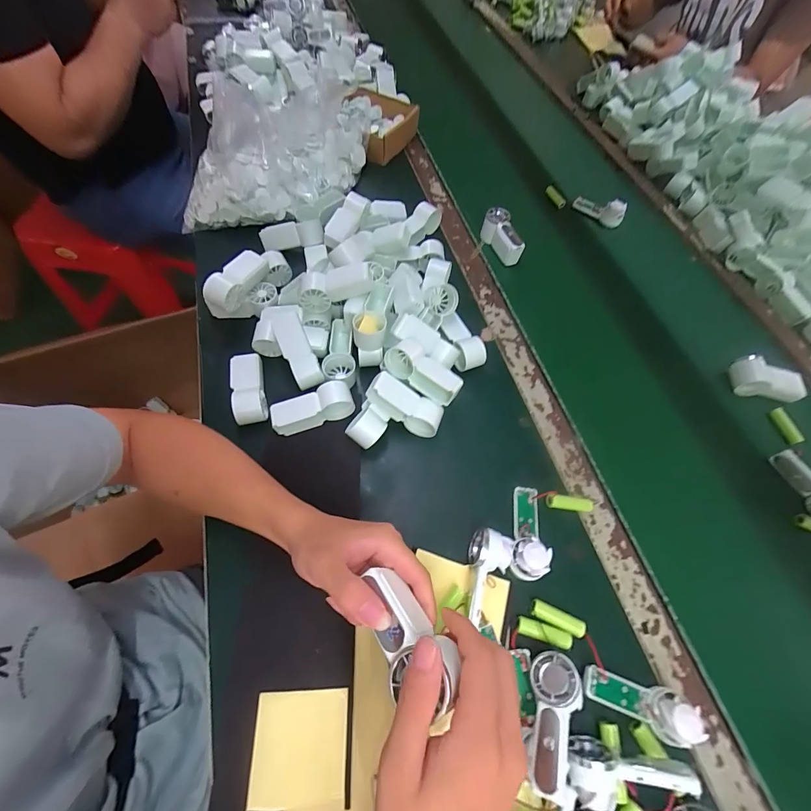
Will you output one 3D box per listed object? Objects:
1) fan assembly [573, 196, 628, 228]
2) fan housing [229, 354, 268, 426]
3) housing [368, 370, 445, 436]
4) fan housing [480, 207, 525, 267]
[{"bbox_3d":[0.369,-0.376,0.696,0.092,0.043,0.025,32,65,11],"label":"fan assembly"},{"bbox_3d":[-0.194,-0.020,0.455,0.038,0.033,0.091,-12,63,-10],"label":"fan housing"},{"bbox_3d":[0.001,-0.001,0.433,0.095,0.034,0.036,35,62,-14],"label":"housing"},{"bbox_3d":[0.164,-0.286,0.617,0.039,0.040,0.091,-14,63,-11],"label":"fan housing"}]

